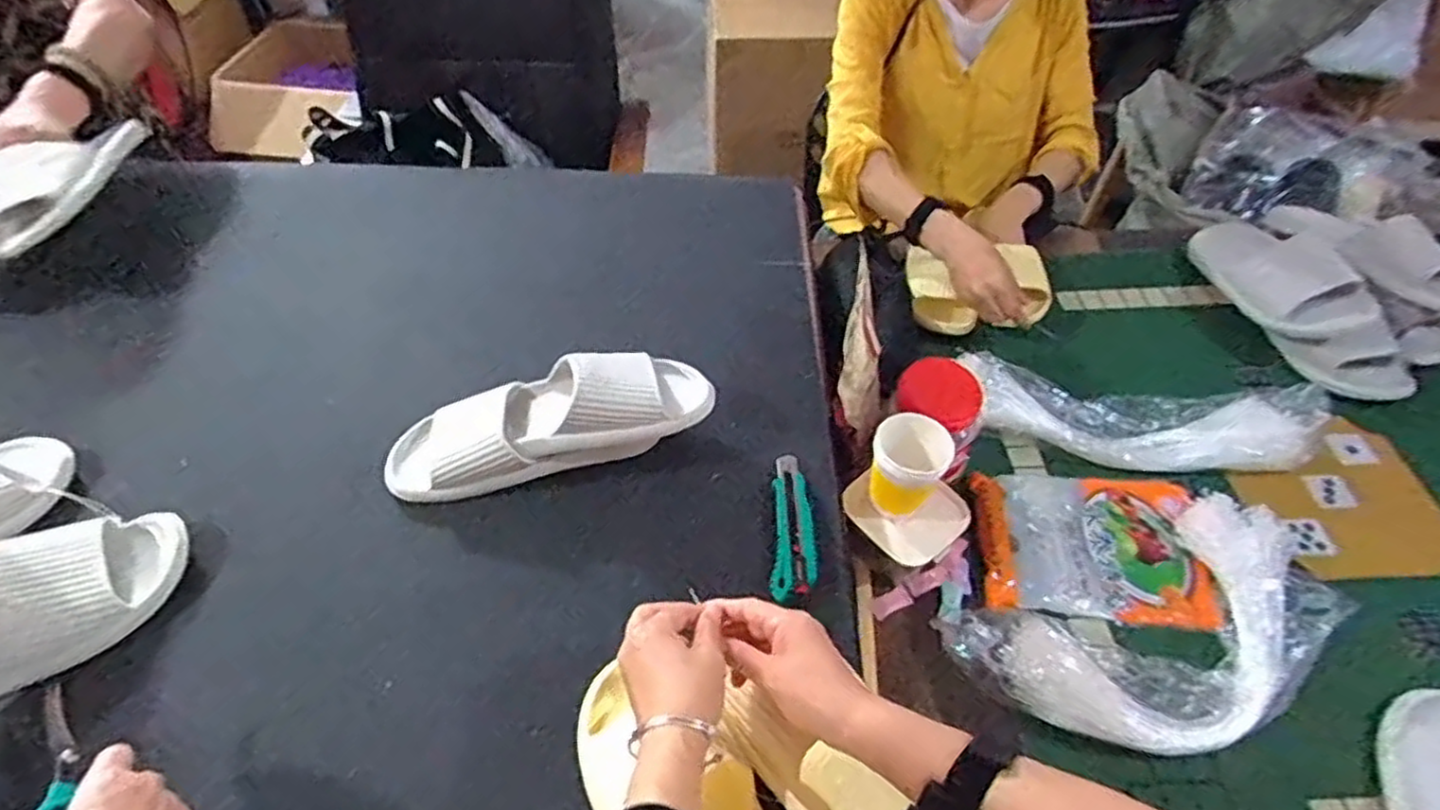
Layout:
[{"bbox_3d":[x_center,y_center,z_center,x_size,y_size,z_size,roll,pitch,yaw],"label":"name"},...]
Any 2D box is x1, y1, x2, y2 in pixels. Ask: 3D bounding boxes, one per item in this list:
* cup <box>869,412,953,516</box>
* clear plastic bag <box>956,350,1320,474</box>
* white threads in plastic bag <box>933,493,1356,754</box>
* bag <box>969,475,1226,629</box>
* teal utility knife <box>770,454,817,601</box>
[{"bbox_3d":[0.184,0.065,0.745,0.070,0.090,0.074,35,58,24],"label":"cup"},{"bbox_3d":[0.501,0.015,0.898,0.416,0.049,0.117,7,51,4],"label":"clear plastic bag"},{"bbox_3d":[0.429,0.206,0.703,0.384,0.083,0.189,-18,53,-15],"label":"white threads in plastic bag"},{"bbox_3d":[0.399,0.147,0.808,0.226,0.019,0.175,5,51,3],"label":"bag"},{"bbox_3d":[0.067,0.109,0.703,0.038,0.016,0.154,2,51,0],"label":"teal utility knife"}]

